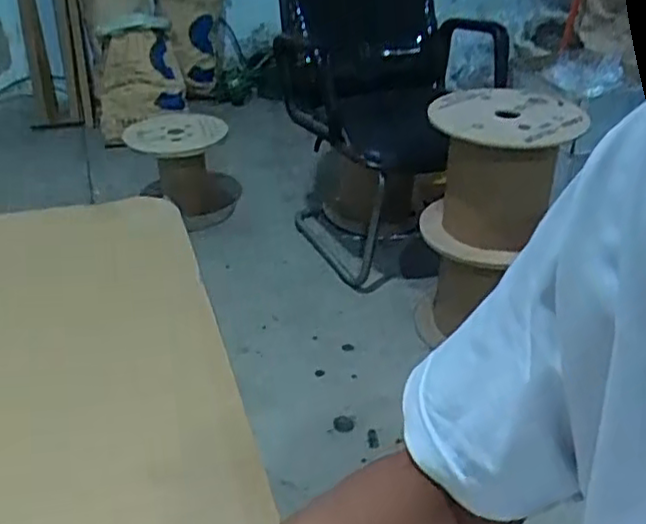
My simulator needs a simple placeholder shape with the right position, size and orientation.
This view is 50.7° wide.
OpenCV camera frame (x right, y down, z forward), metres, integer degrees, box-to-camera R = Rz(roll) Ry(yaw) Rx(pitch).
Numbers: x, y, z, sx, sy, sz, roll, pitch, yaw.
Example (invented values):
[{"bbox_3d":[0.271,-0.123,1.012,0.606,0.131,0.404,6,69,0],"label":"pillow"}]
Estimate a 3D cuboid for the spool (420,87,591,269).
[{"bbox_3d":[0.412,-0.195,1.639,0.323,0.378,0.311,-2,35,1],"label":"spool"}]

